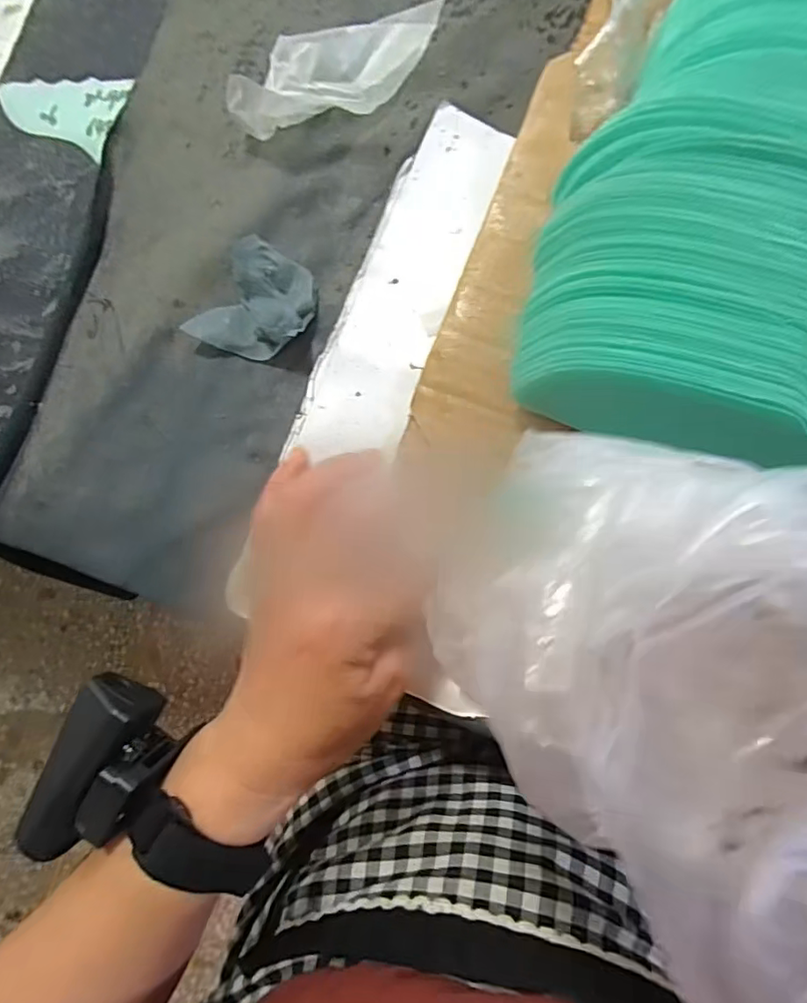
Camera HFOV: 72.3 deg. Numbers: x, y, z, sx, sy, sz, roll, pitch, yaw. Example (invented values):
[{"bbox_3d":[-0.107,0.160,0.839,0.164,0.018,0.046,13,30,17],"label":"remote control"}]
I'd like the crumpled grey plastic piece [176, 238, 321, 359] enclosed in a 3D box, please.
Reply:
[{"bbox_3d":[-0.079,-0.106,0.299,0.055,0.025,0.063,33,90,7],"label":"crumpled grey plastic piece"}]

